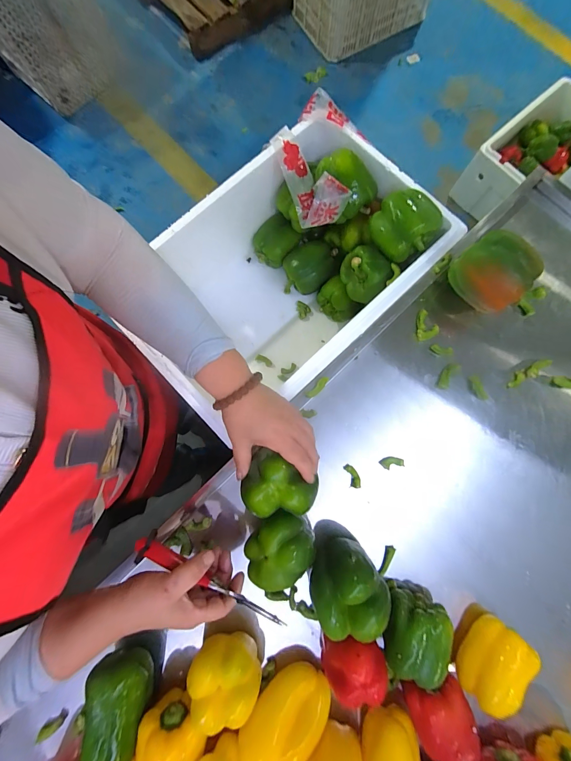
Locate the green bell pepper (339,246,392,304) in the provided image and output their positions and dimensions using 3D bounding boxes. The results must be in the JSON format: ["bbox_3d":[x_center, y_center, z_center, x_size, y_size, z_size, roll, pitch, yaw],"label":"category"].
[{"bbox_3d":[0.143,-0.196,0.574,0.085,0.068,0.071,30,81,5],"label":"green bell pepper"}]

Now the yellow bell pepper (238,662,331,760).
[{"bbox_3d":[0.000,0.424,0.391,0.117,0.056,0.074,-38,63,-26],"label":"yellow bell pepper"}]

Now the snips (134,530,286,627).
[{"bbox_3d":[-0.087,0.222,0.345,0.182,0.027,0.024,24,81,7],"label":"snips"}]

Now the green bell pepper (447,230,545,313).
[{"bbox_3d":[0.313,-0.156,0.469,0.076,0.095,0.112,-37,82,-6],"label":"green bell pepper"}]

